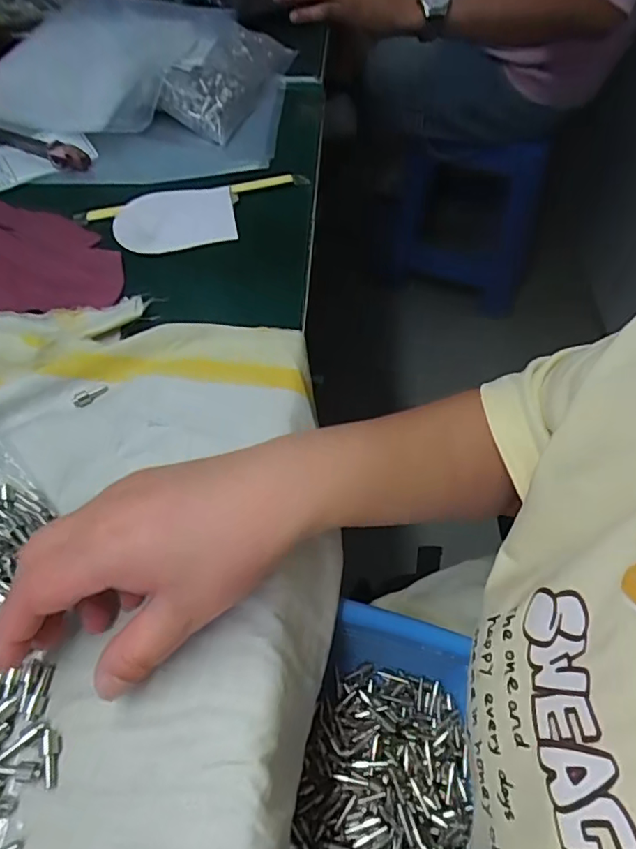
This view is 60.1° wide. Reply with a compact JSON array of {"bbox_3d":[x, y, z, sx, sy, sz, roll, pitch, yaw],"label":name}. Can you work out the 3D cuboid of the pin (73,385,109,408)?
[{"bbox_3d":[-0.145,-0.018,0.351,0.022,0.005,0.010,-24,59,-16],"label":"pin"}]

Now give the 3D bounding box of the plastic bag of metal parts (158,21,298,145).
[{"bbox_3d":[-0.084,-0.353,0.559,0.073,0.023,0.178,34,59,-12],"label":"plastic bag of metal parts"}]

